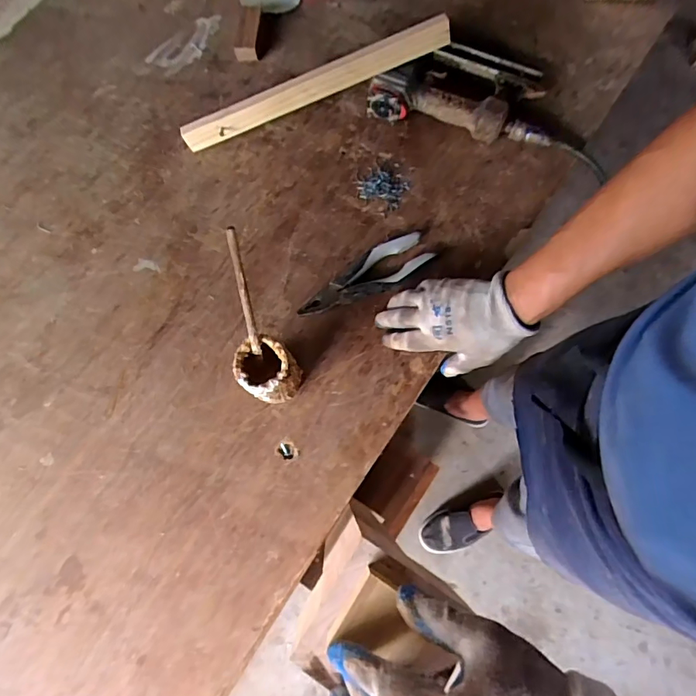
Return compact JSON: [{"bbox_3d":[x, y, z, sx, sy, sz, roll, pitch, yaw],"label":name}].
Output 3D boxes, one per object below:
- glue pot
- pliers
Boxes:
[{"bbox_3d":[-0.092,0.029,0.534,0.064,0.087,0.060,0,77,-2],"label":"glue pot"},{"bbox_3d":[0.020,-0.089,0.584,0.179,0.022,0.059,-31,80,-9],"label":"pliers"}]

